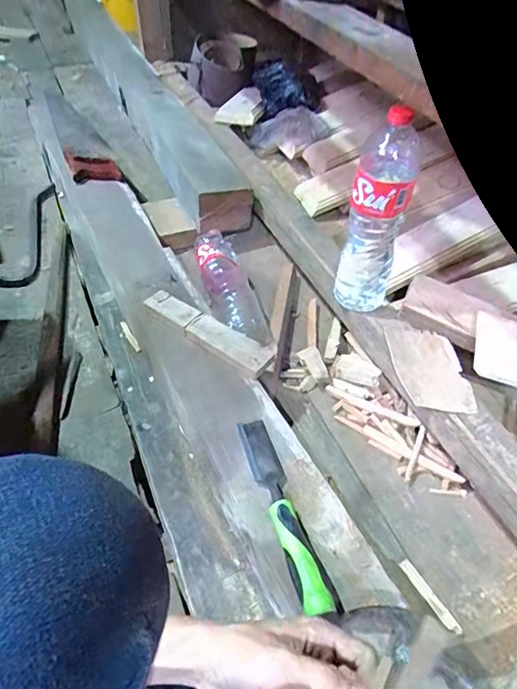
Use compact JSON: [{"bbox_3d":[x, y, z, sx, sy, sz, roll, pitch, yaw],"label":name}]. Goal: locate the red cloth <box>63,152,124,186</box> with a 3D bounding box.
[{"bbox_3d":[-0.357,-0.381,1.055,0.120,0.057,0.033,1,49,-23],"label":"red cloth"}]

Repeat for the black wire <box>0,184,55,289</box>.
[{"bbox_3d":[-0.479,-0.248,1.044,0.085,0.013,0.363,5,50,-2],"label":"black wire"}]

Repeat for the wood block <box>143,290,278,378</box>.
[{"bbox_3d":[-0.076,-0.024,0.739,0.218,0.022,0.053,31,54,19],"label":"wood block"}]

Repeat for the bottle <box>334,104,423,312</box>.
[{"bbox_3d":[0.181,-0.188,0.721,0.095,0.290,0.084,22,52,13],"label":"bottle"}]

